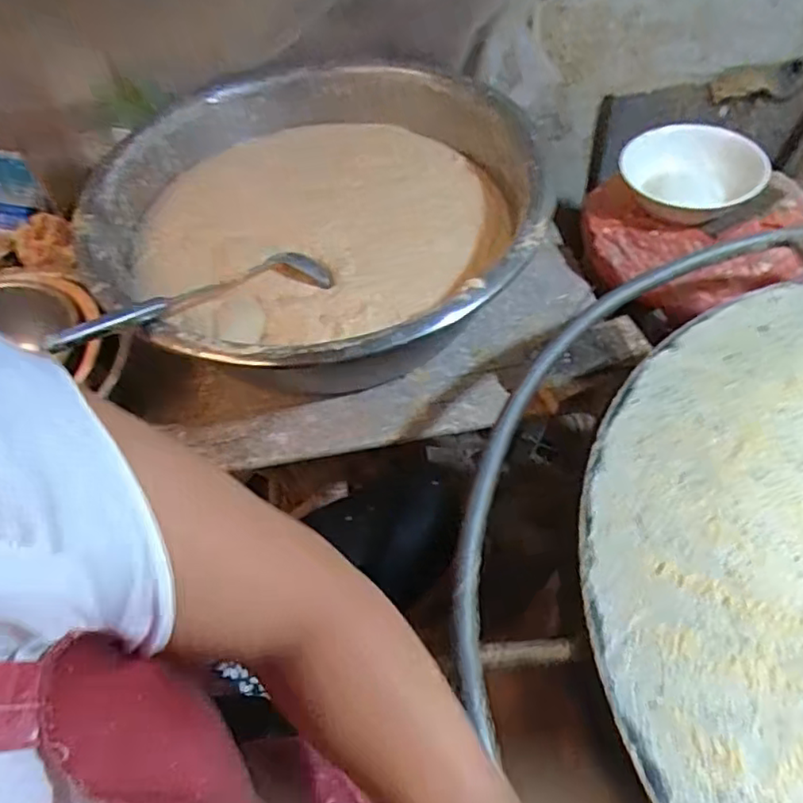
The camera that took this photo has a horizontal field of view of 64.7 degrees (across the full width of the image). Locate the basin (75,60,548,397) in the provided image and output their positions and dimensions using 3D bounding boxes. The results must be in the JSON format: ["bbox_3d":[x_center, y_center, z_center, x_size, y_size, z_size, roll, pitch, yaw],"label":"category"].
[{"bbox_3d":[-0.119,-0.244,0.881,0.585,0.181,0.568,-2,54,2],"label":"basin"}]

